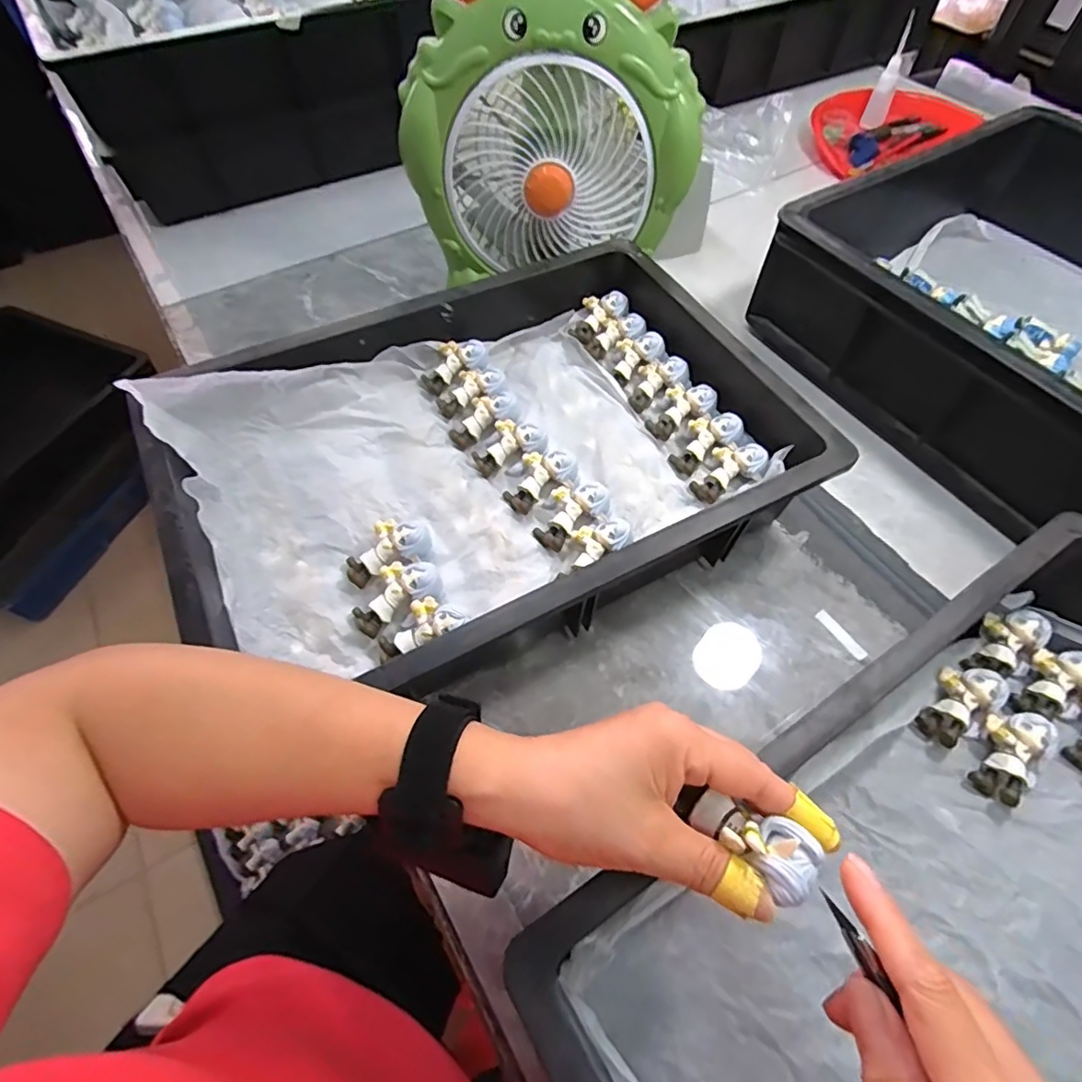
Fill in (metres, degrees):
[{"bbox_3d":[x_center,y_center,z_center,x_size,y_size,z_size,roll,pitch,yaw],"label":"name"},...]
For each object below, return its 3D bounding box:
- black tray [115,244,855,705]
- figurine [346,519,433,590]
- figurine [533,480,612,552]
[{"bbox_3d":[-0.043,-0.072,0.453,0.461,0.099,0.325,-22,61,-13],"label":"black tray"},{"bbox_3d":[-0.112,0.008,0.422,0.068,0.026,0.036,-32,66,7],"label":"figurine"},{"bbox_3d":[0.022,-0.021,0.443,0.064,0.028,0.038,-43,71,-6],"label":"figurine"}]

